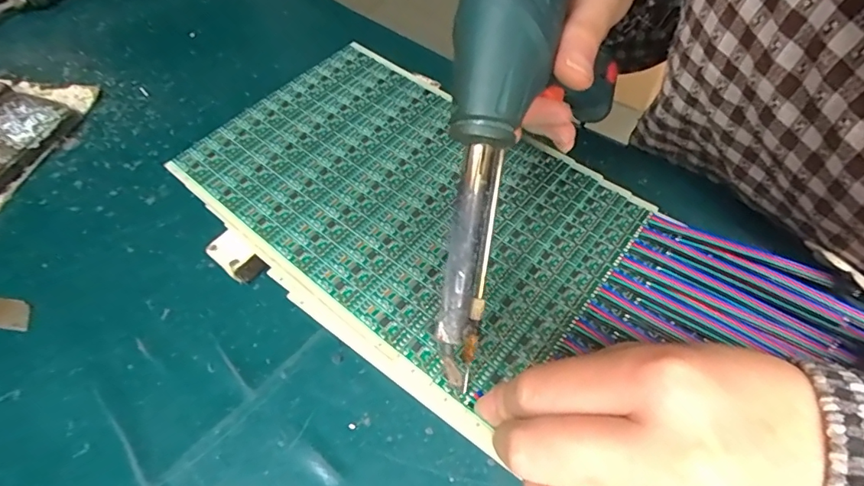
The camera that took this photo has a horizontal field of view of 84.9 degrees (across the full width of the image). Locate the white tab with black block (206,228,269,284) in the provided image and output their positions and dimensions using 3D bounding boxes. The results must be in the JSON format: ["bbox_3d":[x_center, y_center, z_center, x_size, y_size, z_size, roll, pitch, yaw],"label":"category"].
[{"bbox_3d":[-0.117,0.009,0.282,0.027,0.022,0.019,33,64,24],"label":"white tab with black block"}]

